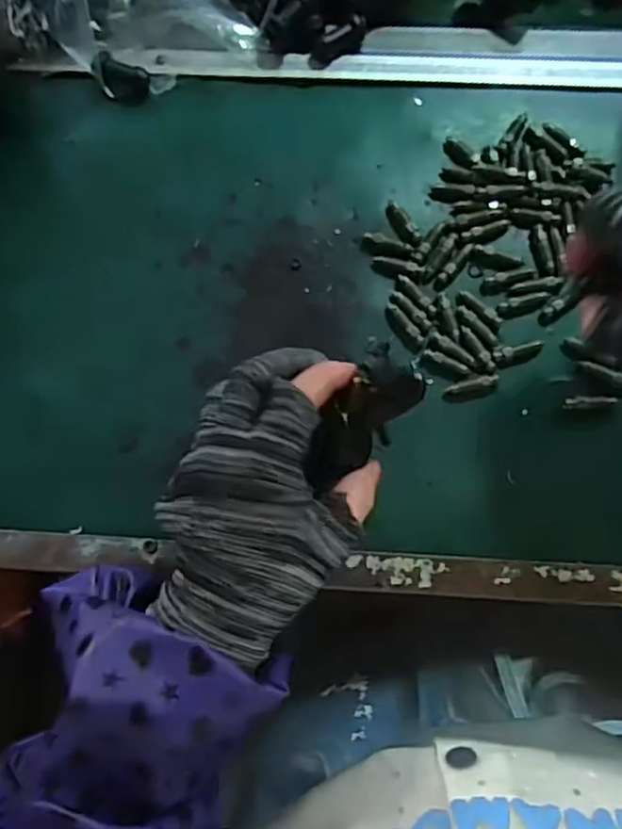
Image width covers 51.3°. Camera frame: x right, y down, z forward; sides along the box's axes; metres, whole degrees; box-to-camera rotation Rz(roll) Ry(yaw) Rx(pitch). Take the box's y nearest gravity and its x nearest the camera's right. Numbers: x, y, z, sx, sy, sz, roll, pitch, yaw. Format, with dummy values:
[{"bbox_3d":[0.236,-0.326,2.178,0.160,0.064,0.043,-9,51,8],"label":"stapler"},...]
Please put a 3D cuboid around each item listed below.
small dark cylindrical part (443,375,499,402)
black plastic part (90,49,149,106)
[{"bbox_3d":[0.086,-0.014,0.346,0.028,0.007,0.010,-10,81,1],"label":"small dark cylindrical part"},{"bbox_3d":[-0.109,-0.193,0.374,0.028,0.022,0.017,18,82,5],"label":"black plastic part"}]

